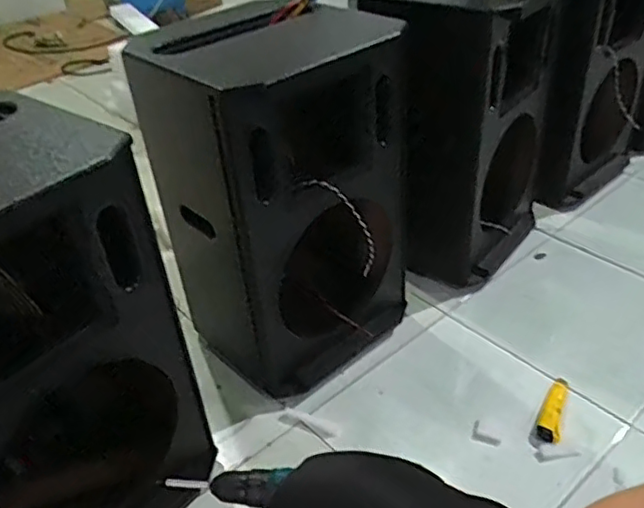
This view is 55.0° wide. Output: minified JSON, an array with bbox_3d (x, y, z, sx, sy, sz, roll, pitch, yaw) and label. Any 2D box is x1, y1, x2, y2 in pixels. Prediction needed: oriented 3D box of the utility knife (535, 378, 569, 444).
[{"bbox_3d":[0.410,0.273,1.101,0.038,0.021,0.152,16,41,19],"label":"utility knife"}]

